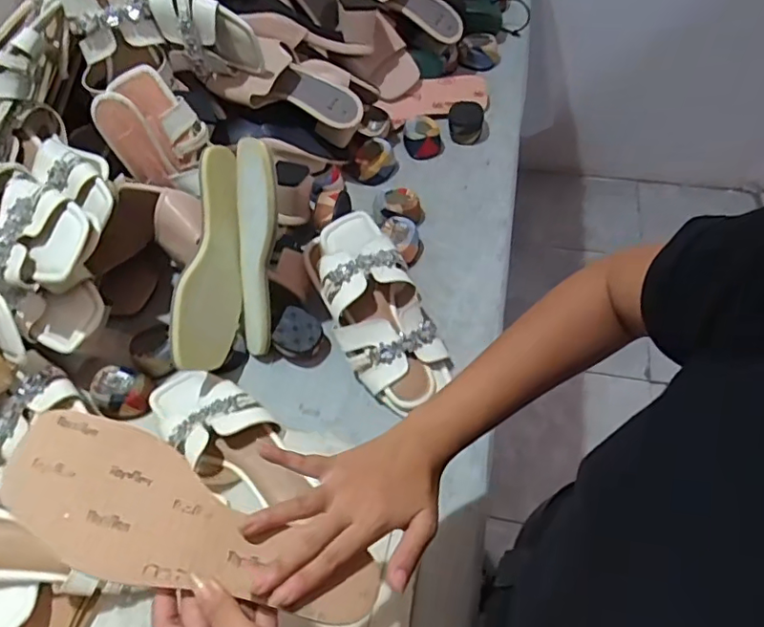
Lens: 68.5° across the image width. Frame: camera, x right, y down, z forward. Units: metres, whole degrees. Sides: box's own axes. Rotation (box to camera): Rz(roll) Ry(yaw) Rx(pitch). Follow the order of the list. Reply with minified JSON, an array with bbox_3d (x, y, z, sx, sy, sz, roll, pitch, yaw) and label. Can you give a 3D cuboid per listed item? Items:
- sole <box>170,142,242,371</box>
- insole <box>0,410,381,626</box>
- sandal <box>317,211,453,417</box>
[{"bbox_3d":[-0.183,-0.060,0.606,0.026,0.075,0.234,9,93,42],"label":"sole"},{"bbox_3d":[-0.117,0.138,0.355,0.239,0.009,0.080,25,59,-4],"label":"insole"},{"bbox_3d":[-0.002,-0.001,0.627,0.107,0.057,0.241,-21,77,-9],"label":"sandal"}]

